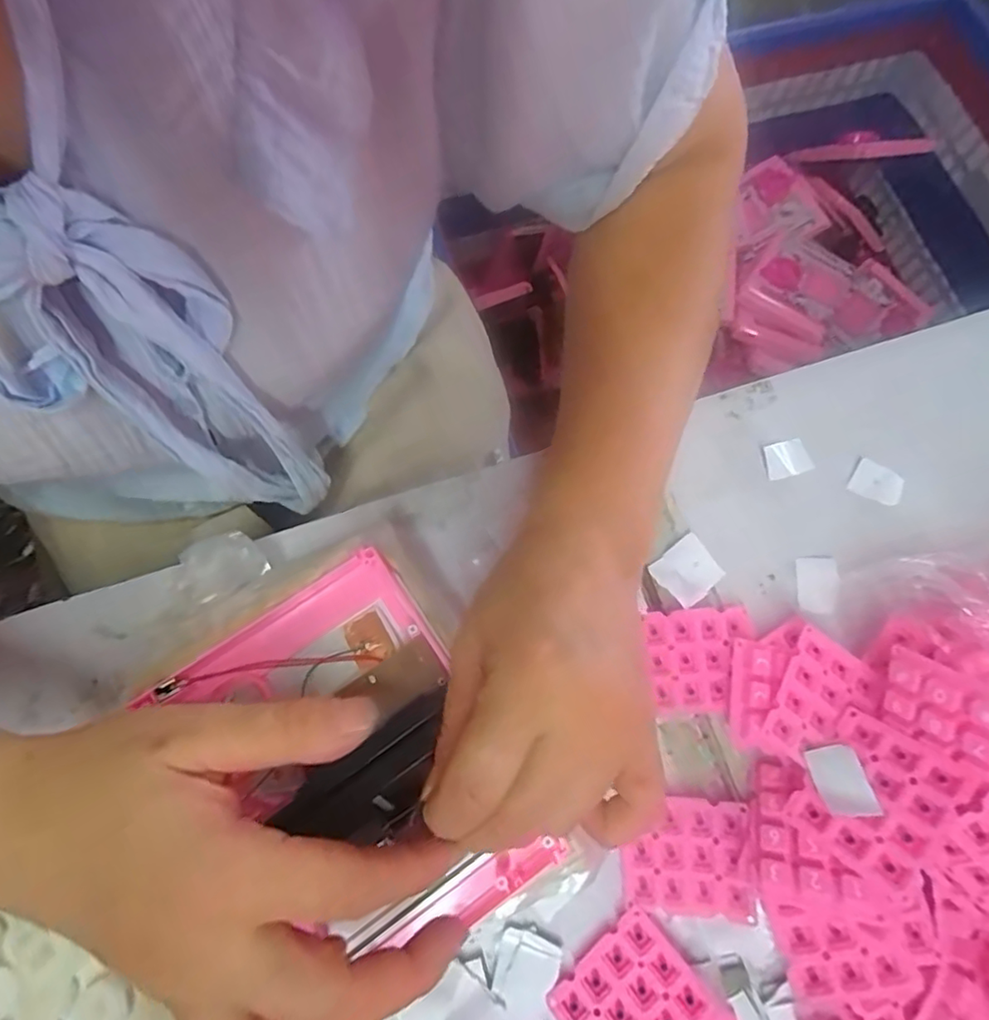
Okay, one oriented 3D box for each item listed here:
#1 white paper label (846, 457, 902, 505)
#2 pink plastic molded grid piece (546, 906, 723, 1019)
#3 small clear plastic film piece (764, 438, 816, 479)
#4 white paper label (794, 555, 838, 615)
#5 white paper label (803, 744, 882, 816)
[{"bbox_3d":[0.218,-0.016,0.340,0.028,0.004,0.021,24,82,5],"label":"white paper label"},{"bbox_3d":[0.062,0.224,0.268,0.059,0.007,0.051,-39,61,-9],"label":"pink plastic molded grid piece"},{"bbox_3d":[0.166,-0.029,0.338,0.025,0.005,0.020,-17,75,-6],"label":"small clear plastic film piece"},{"bbox_3d":[0.173,0.040,0.319,0.020,0.005,0.029,1,74,-1],"label":"white paper label"},{"bbox_3d":[0.149,0.116,0.256,0.020,0.004,0.029,-18,44,17],"label":"white paper label"}]

